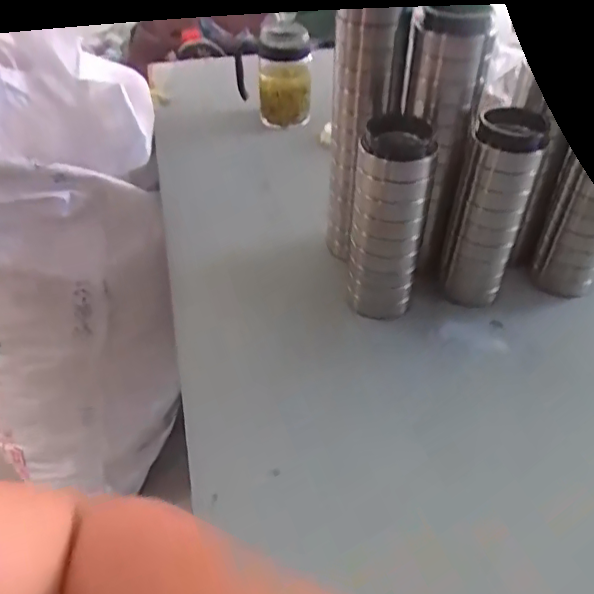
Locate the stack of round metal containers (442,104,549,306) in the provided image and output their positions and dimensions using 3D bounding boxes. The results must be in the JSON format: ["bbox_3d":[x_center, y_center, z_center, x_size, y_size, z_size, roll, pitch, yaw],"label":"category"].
[{"bbox_3d":[0.186,-0.080,0.551,0.064,0.190,0.060,21,46,22],"label":"stack of round metal containers"}]

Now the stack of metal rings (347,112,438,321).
[{"bbox_3d":[0.085,-0.072,0.541,0.066,0.183,0.080,3,42,4],"label":"stack of metal rings"}]

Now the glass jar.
[{"bbox_3d":[-0.018,-0.327,0.851,0.076,0.141,0.076,0,42,0],"label":"glass jar"}]

